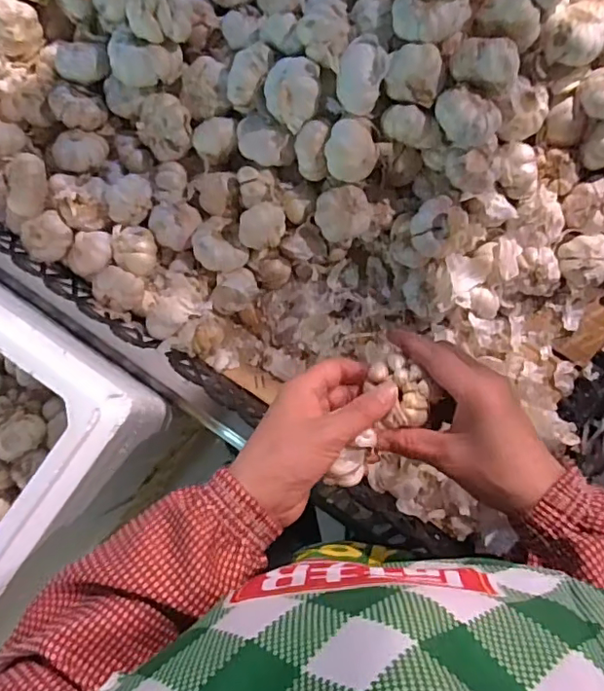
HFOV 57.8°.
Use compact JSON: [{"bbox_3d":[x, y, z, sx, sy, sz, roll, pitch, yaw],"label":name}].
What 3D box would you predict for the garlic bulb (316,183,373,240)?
[{"bbox_3d":[0.042,-0.127,0.539,0.054,0.036,0.049,-30,83,-2],"label":"garlic bulb"}]

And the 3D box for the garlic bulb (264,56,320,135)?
[{"bbox_3d":[-0.009,-0.232,0.510,0.050,0.045,0.059,-3,83,2],"label":"garlic bulb"}]

